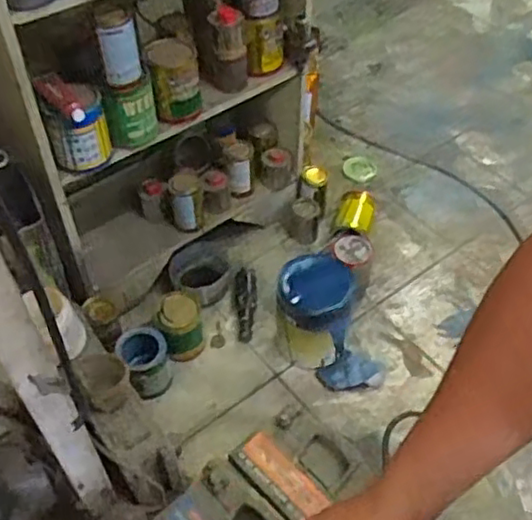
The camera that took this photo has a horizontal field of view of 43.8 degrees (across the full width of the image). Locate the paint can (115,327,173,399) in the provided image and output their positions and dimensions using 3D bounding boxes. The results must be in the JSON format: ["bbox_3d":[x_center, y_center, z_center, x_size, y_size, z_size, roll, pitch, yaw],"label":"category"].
[{"bbox_3d":[-0.258,0.222,1.433,0.100,0.139,0.101,0,51,0],"label":"paint can"}]

